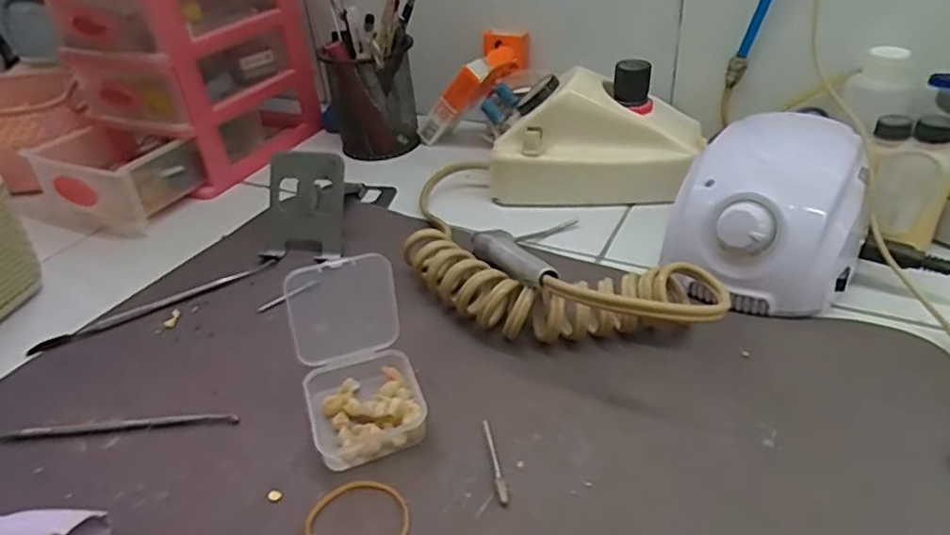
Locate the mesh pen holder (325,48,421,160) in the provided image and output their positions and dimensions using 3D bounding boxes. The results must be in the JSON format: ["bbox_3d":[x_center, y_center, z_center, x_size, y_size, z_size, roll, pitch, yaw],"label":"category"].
[{"bbox_3d":[-0.100,-0.167,0.599,0.081,0.097,0.079,-9,35,-6],"label":"mesh pen holder"}]

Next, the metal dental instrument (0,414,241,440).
[{"bbox_3d":[-0.198,0.085,0.324,0.146,0.005,0.009,-5,35,0],"label":"metal dental instrument"}]

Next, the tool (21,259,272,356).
[{"bbox_3d":[-0.213,0.025,0.413,0.156,0.008,0.015,-21,38,-22],"label":"tool"}]

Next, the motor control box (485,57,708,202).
[{"bbox_3d":[0.095,-0.103,0.484,0.166,0.088,0.073,-3,35,3],"label":"motor control box"}]

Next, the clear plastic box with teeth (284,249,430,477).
[{"bbox_3d":[-0.061,0.041,0.305,0.056,0.075,0.076,-14,36,-12],"label":"clear plastic box with teeth"}]

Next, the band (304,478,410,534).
[{"bbox_3d":[-0.051,0.112,0.269,0.044,0.004,0.043,-3,35,2],"label":"band"}]

